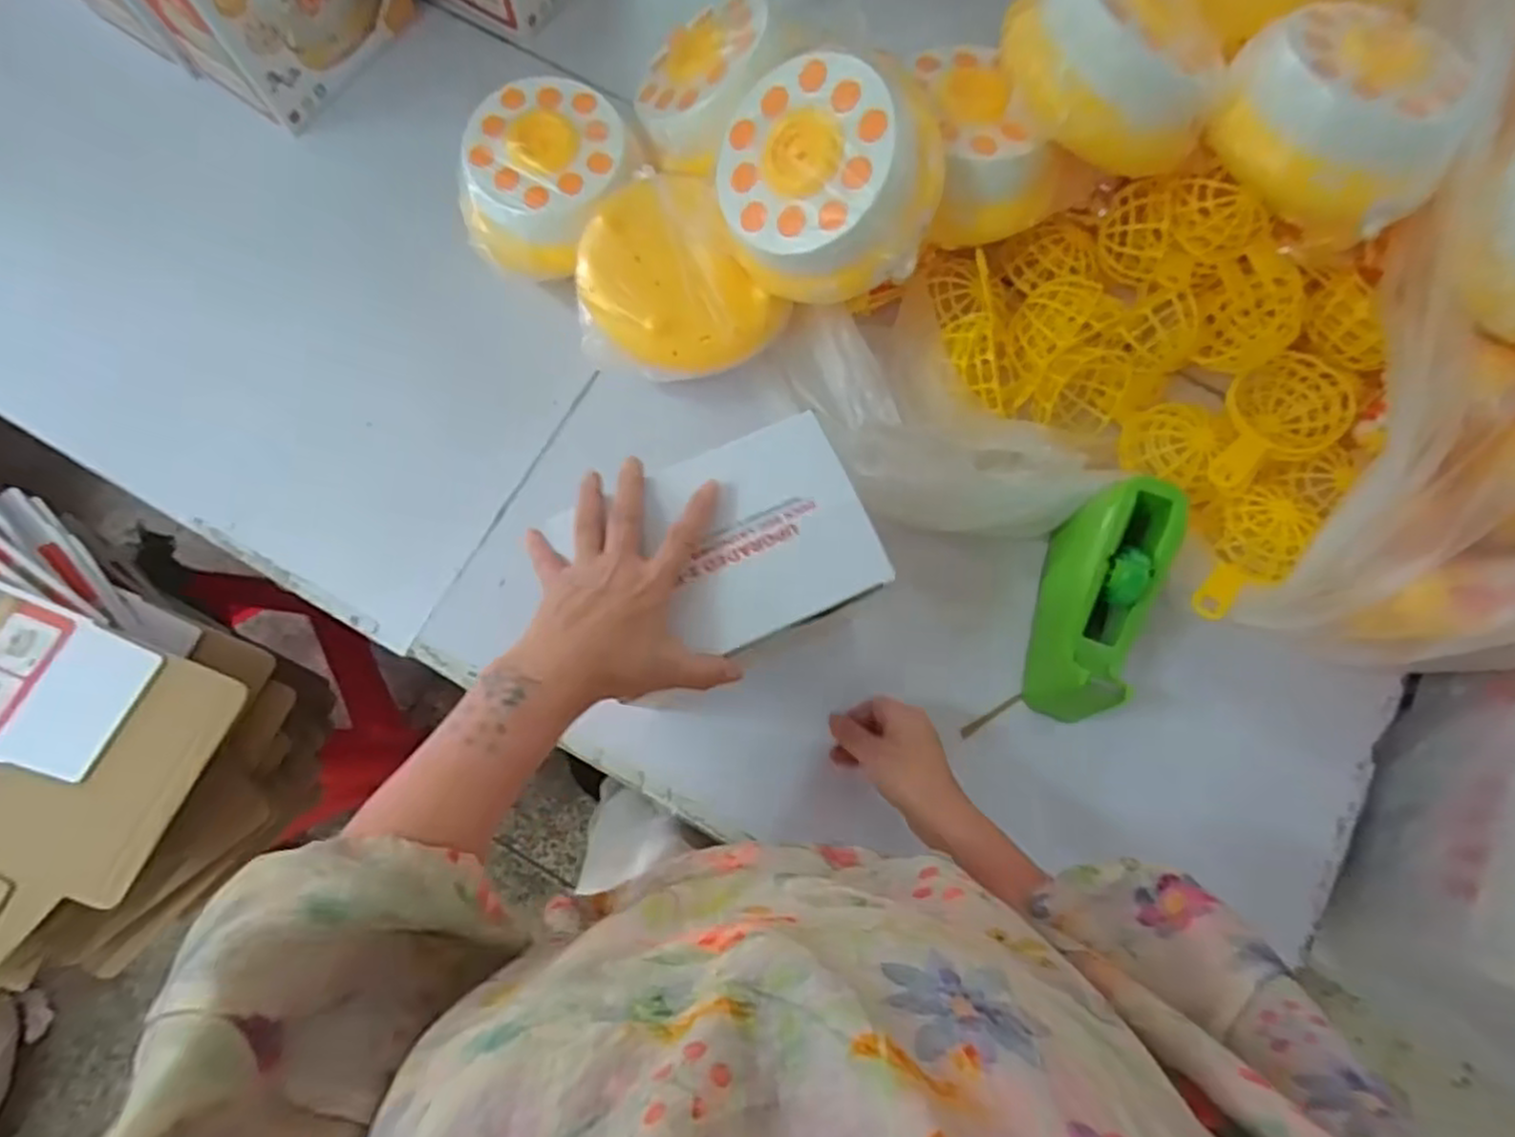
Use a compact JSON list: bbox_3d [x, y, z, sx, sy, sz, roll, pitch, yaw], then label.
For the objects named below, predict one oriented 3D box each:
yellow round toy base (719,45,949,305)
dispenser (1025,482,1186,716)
[{"bbox_3d":[0.052,-0.302,0.592,0.170,0.075,0.169,17,103,24],"label":"yellow round toy base"},{"bbox_3d":[0.289,0.027,0.645,0.078,0.094,0.213,21,93,5],"label":"dispenser"}]

